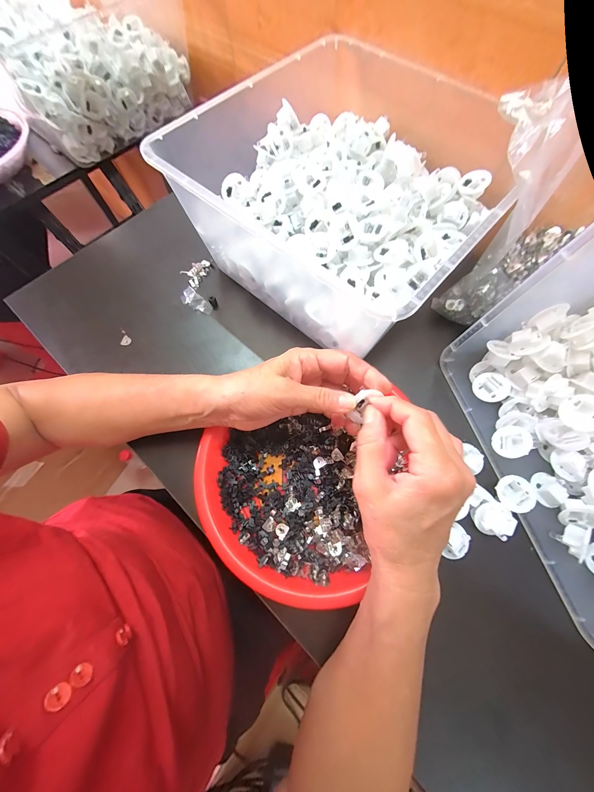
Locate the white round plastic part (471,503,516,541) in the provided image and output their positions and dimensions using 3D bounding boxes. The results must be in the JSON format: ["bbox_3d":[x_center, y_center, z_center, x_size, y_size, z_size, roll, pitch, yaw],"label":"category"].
[{"bbox_3d":[0.186,0.117,0.263,0.027,0.020,0.030,-24,71,-7],"label":"white round plastic part"}]

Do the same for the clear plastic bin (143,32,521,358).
[{"bbox_3d":[0.050,-0.234,0.323,0.295,0.123,0.313,43,76,15],"label":"clear plastic bin"}]

